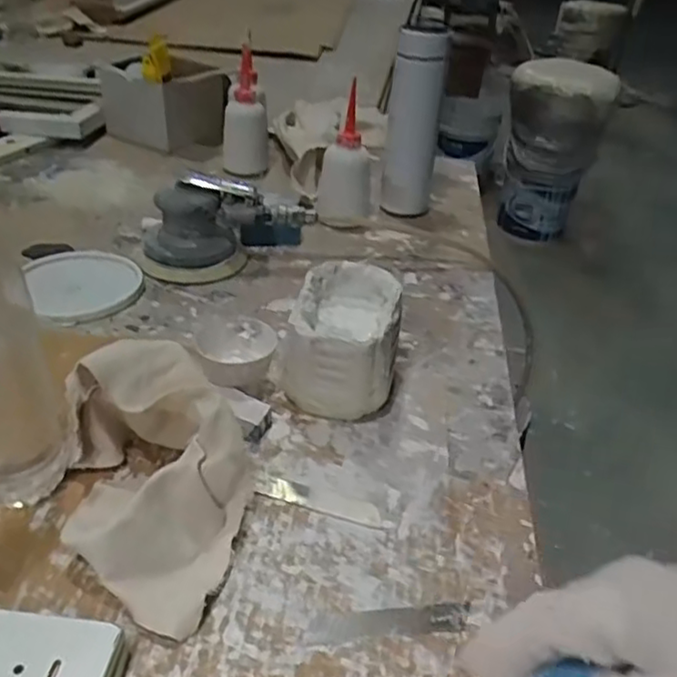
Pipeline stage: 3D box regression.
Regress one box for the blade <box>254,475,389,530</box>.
[{"bbox_3d":[-0.012,0.109,0.460,0.091,0.004,0.020,14,34,12],"label":"blade"}]

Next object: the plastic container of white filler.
[{"bbox_3d":[0.003,0.006,0.538,0.086,0.086,0.110,6,33,1],"label":"plastic container of white filler"}]

